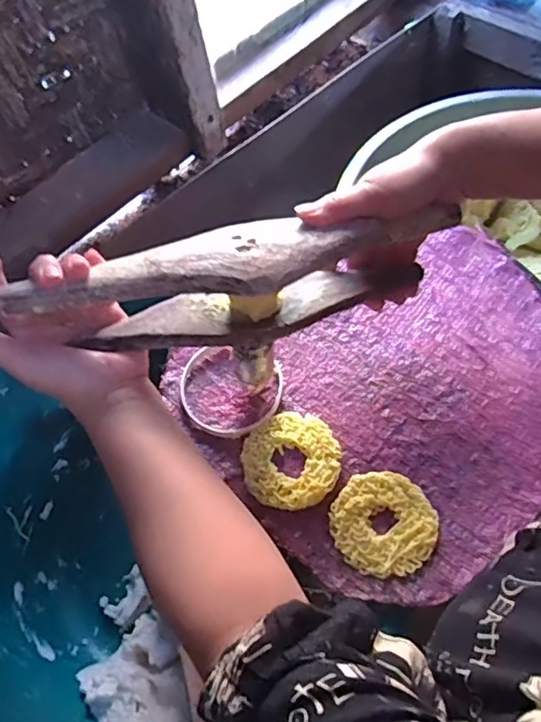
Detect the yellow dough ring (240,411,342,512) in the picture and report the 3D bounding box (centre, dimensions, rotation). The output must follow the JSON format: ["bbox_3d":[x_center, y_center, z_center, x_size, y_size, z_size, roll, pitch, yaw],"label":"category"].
[{"bbox_3d":[0.016,0.078,0.469,0.078,0.007,0.079,-2,60,3],"label":"yellow dough ring"}]

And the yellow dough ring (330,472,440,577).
[{"bbox_3d":[0.086,0.121,0.437,0.076,0.008,0.077,-2,60,3],"label":"yellow dough ring"}]

